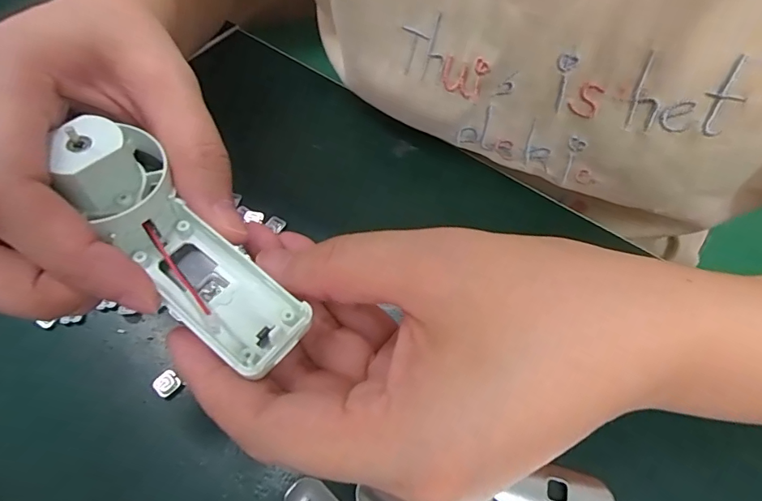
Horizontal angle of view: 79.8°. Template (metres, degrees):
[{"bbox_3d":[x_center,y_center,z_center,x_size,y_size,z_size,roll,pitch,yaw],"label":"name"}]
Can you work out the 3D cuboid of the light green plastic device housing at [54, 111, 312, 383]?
[{"bbox_3d":[-0.057,-0.001,0.129,0.083,0.022,0.027,46,68,2],"label":"light green plastic device housing"}]

